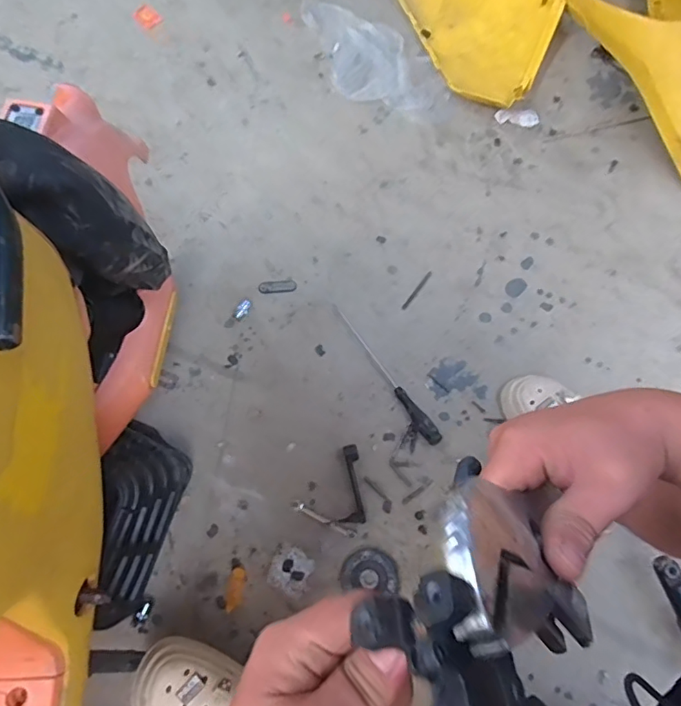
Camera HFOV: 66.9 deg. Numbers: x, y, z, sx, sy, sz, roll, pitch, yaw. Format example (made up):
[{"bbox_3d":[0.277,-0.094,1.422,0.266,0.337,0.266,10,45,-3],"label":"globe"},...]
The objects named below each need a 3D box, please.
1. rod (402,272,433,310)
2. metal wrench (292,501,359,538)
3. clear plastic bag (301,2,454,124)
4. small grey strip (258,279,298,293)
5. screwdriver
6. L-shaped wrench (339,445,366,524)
[{"bbox_3d":[0.144,-0.118,0.970,0.010,0.008,0.095,34,74,10],"label":"rod"},{"bbox_3d":[-0.027,0.271,0.837,0.113,0.014,0.016,25,73,8],"label":"metal wrench"},{"bbox_3d":[0.062,-0.645,1.132,0.428,0.016,0.190,43,76,13],"label":"clear plastic bag"},{"bbox_3d":[-0.119,-0.126,0.985,0.069,0.009,0.025,-3,71,-2],"label":"small grey strip"},{"bbox_3d":[0.075,0.033,0.910,0.027,0.031,0.305,-34,75,-11],"label":"screwdriver"},{"bbox_3d":[0.020,0.215,0.849,0.037,0.023,0.125,0,71,-1],"label":"L-shaped wrench"}]

